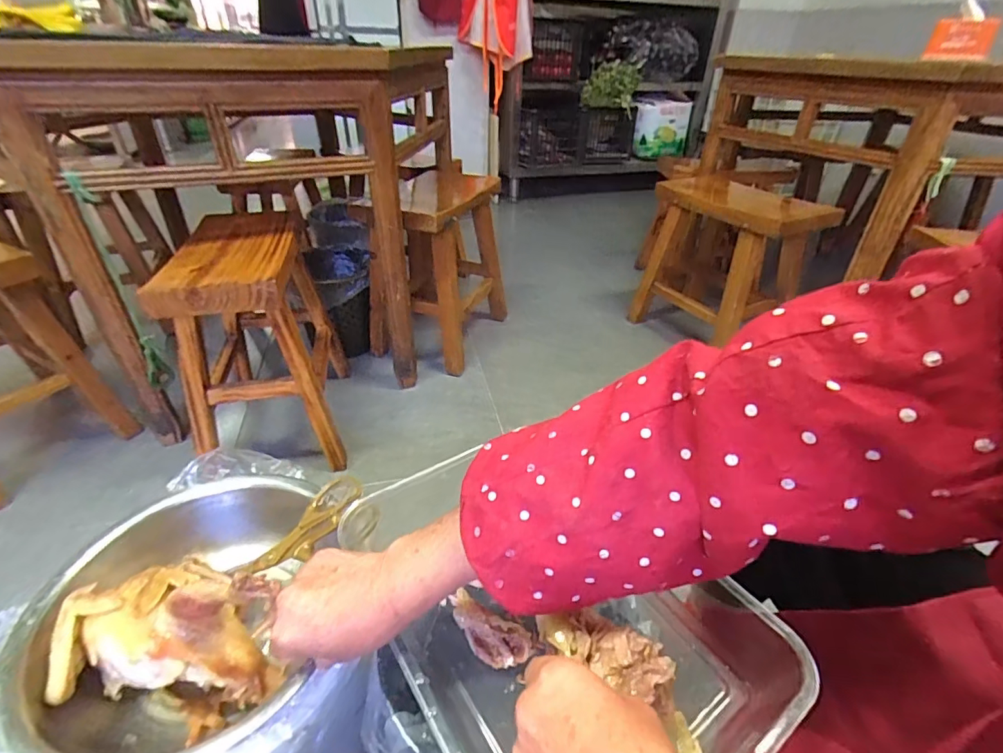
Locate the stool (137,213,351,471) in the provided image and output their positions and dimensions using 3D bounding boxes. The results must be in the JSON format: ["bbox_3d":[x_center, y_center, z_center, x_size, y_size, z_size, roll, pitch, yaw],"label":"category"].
[{"bbox_3d":[-0.488,-0.066,1.004,0.256,0.430,0.367,-5,35,-9],"label":"stool"}]

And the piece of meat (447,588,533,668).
[{"bbox_3d":[-0.013,0.221,0.414,0.079,0.021,0.034,21,39,26],"label":"piece of meat"}]

